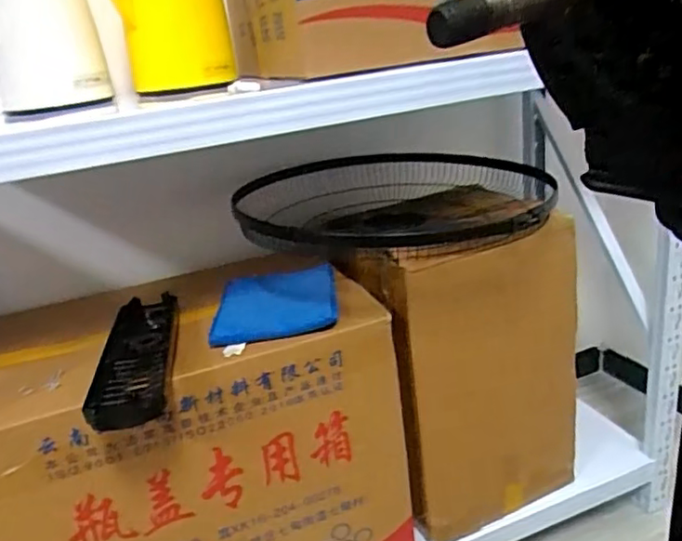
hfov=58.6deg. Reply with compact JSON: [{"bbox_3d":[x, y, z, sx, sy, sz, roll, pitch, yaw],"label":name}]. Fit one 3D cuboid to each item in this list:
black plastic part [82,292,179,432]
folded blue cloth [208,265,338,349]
[{"bbox_3d":[-0.276,0.107,0.832,0.095,0.034,0.363,-11,21,-8],"label":"black plastic part"},{"bbox_3d":[-0.097,0.039,0.905,0.177,0.042,0.184,-8,21,1],"label":"folded blue cloth"}]

